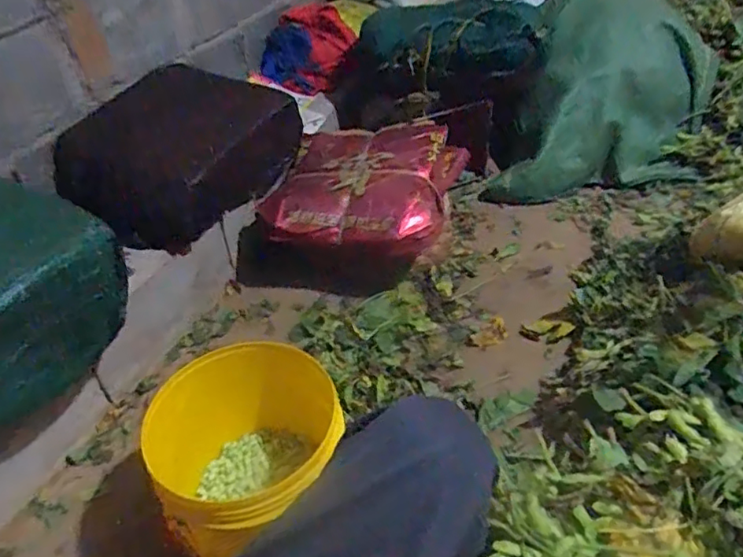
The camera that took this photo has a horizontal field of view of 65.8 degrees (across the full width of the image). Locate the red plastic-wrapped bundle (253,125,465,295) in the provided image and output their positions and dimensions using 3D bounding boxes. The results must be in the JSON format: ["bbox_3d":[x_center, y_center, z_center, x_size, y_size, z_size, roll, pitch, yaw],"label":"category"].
[{"bbox_3d":[-0.016,-0.177,1.342,0.421,0.227,0.368,6,43,7],"label":"red plastic-wrapped bundle"}]

